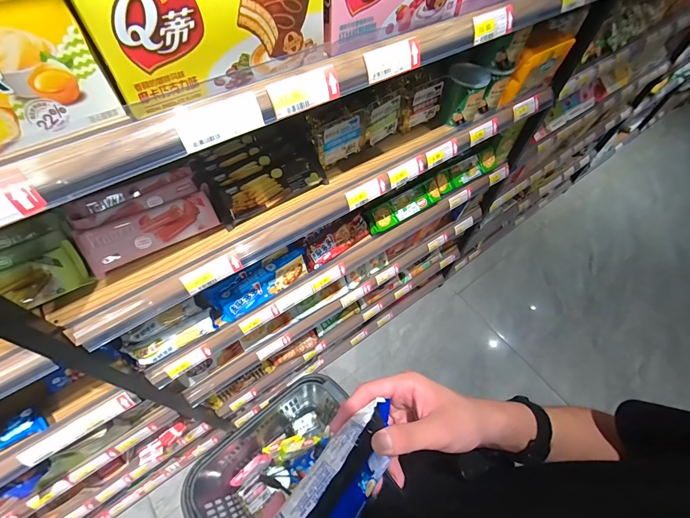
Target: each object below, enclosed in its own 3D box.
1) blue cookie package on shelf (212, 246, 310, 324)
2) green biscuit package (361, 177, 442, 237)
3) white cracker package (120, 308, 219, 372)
[{"bbox_3d":[-0.181,0.053,0.749,0.220,0.061,0.050,-32,65,-21],"label":"blue cookie package on shelf"},{"bbox_3d":[0.162,-0.142,0.889,0.238,0.050,0.057,-28,63,-19],"label":"green biscuit package"},{"bbox_3d":[-0.352,0.163,0.687,0.169,0.035,0.049,-24,62,-17],"label":"white cracker package"}]

